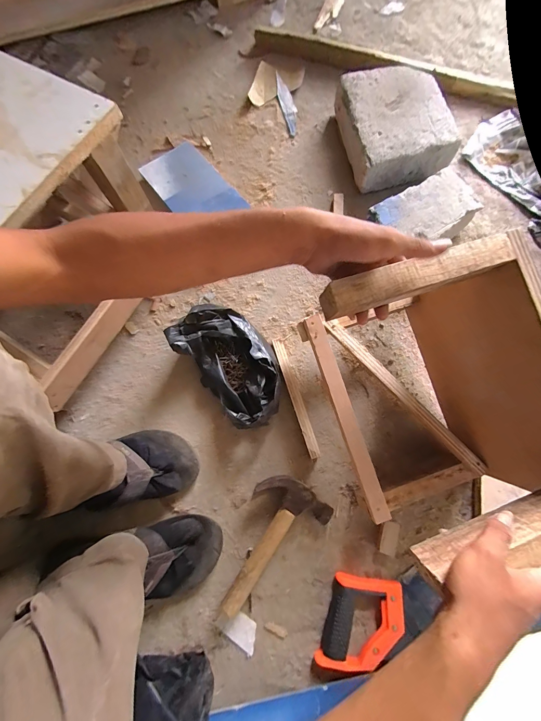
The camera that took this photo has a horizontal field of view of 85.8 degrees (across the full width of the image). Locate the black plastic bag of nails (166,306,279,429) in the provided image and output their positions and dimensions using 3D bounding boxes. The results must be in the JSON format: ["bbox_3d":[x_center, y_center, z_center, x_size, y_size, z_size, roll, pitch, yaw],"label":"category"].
[{"bbox_3d":[-0.064,0.002,0.520,0.135,0.075,0.230,-39,80,-8],"label":"black plastic bag of nails"}]

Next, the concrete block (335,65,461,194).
[{"bbox_3d":[0.261,-0.504,0.632,0.210,0.080,0.256,-9,78,-2],"label":"concrete block"}]

